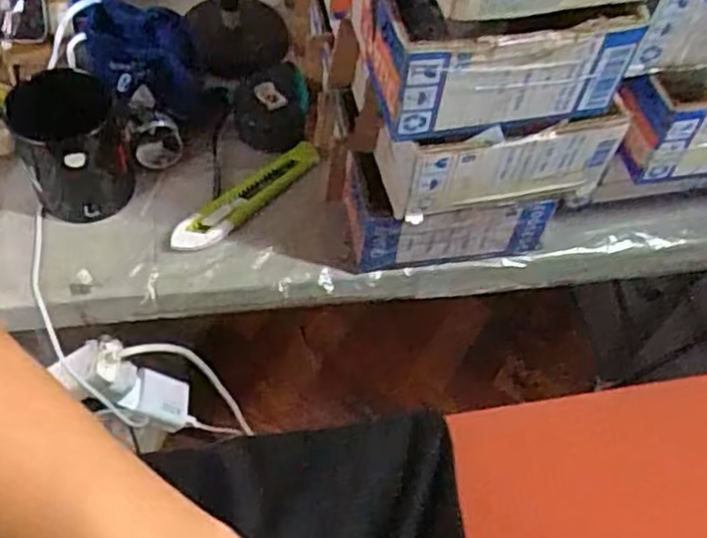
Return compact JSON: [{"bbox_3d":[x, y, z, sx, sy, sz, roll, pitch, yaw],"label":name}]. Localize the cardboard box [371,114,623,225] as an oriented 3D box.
[{"bbox_3d":[0.099,-0.087,0.510,0.157,0.073,0.061,-7,58,-10],"label":"cardboard box"}]

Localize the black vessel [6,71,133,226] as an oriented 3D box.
[{"bbox_3d":[-0.222,-0.097,0.576,0.081,0.089,0.080,2,57,-3],"label":"black vessel"}]

